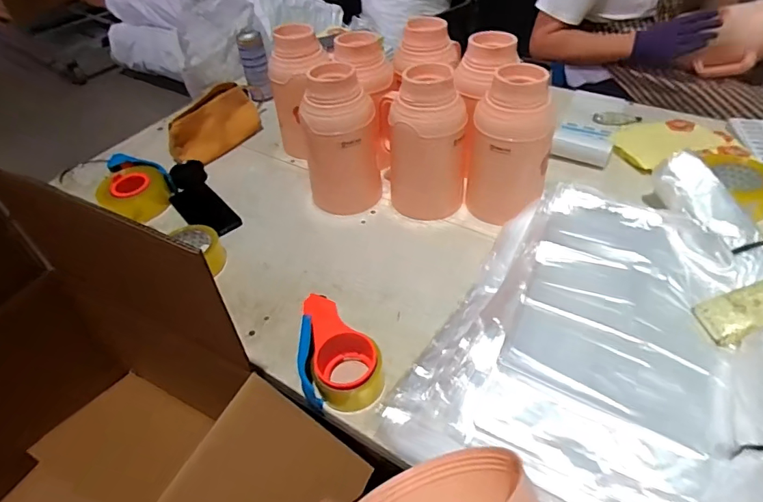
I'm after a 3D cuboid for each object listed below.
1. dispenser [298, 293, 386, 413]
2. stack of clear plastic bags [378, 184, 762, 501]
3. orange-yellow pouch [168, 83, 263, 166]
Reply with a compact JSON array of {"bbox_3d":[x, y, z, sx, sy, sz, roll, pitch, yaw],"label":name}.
[{"bbox_3d":[-0.051,0.133,0.626,0.103,0.061,0.136,-3,45,2],"label":"dispenser"},{"bbox_3d":[0.271,0.106,0.621,0.330,0.065,0.506,24,52,26],"label":"stack of clear plastic bags"},{"bbox_3d":[-0.370,-0.279,1.038,0.069,0.104,0.224,25,52,26],"label":"orange-yellow pouch"}]

